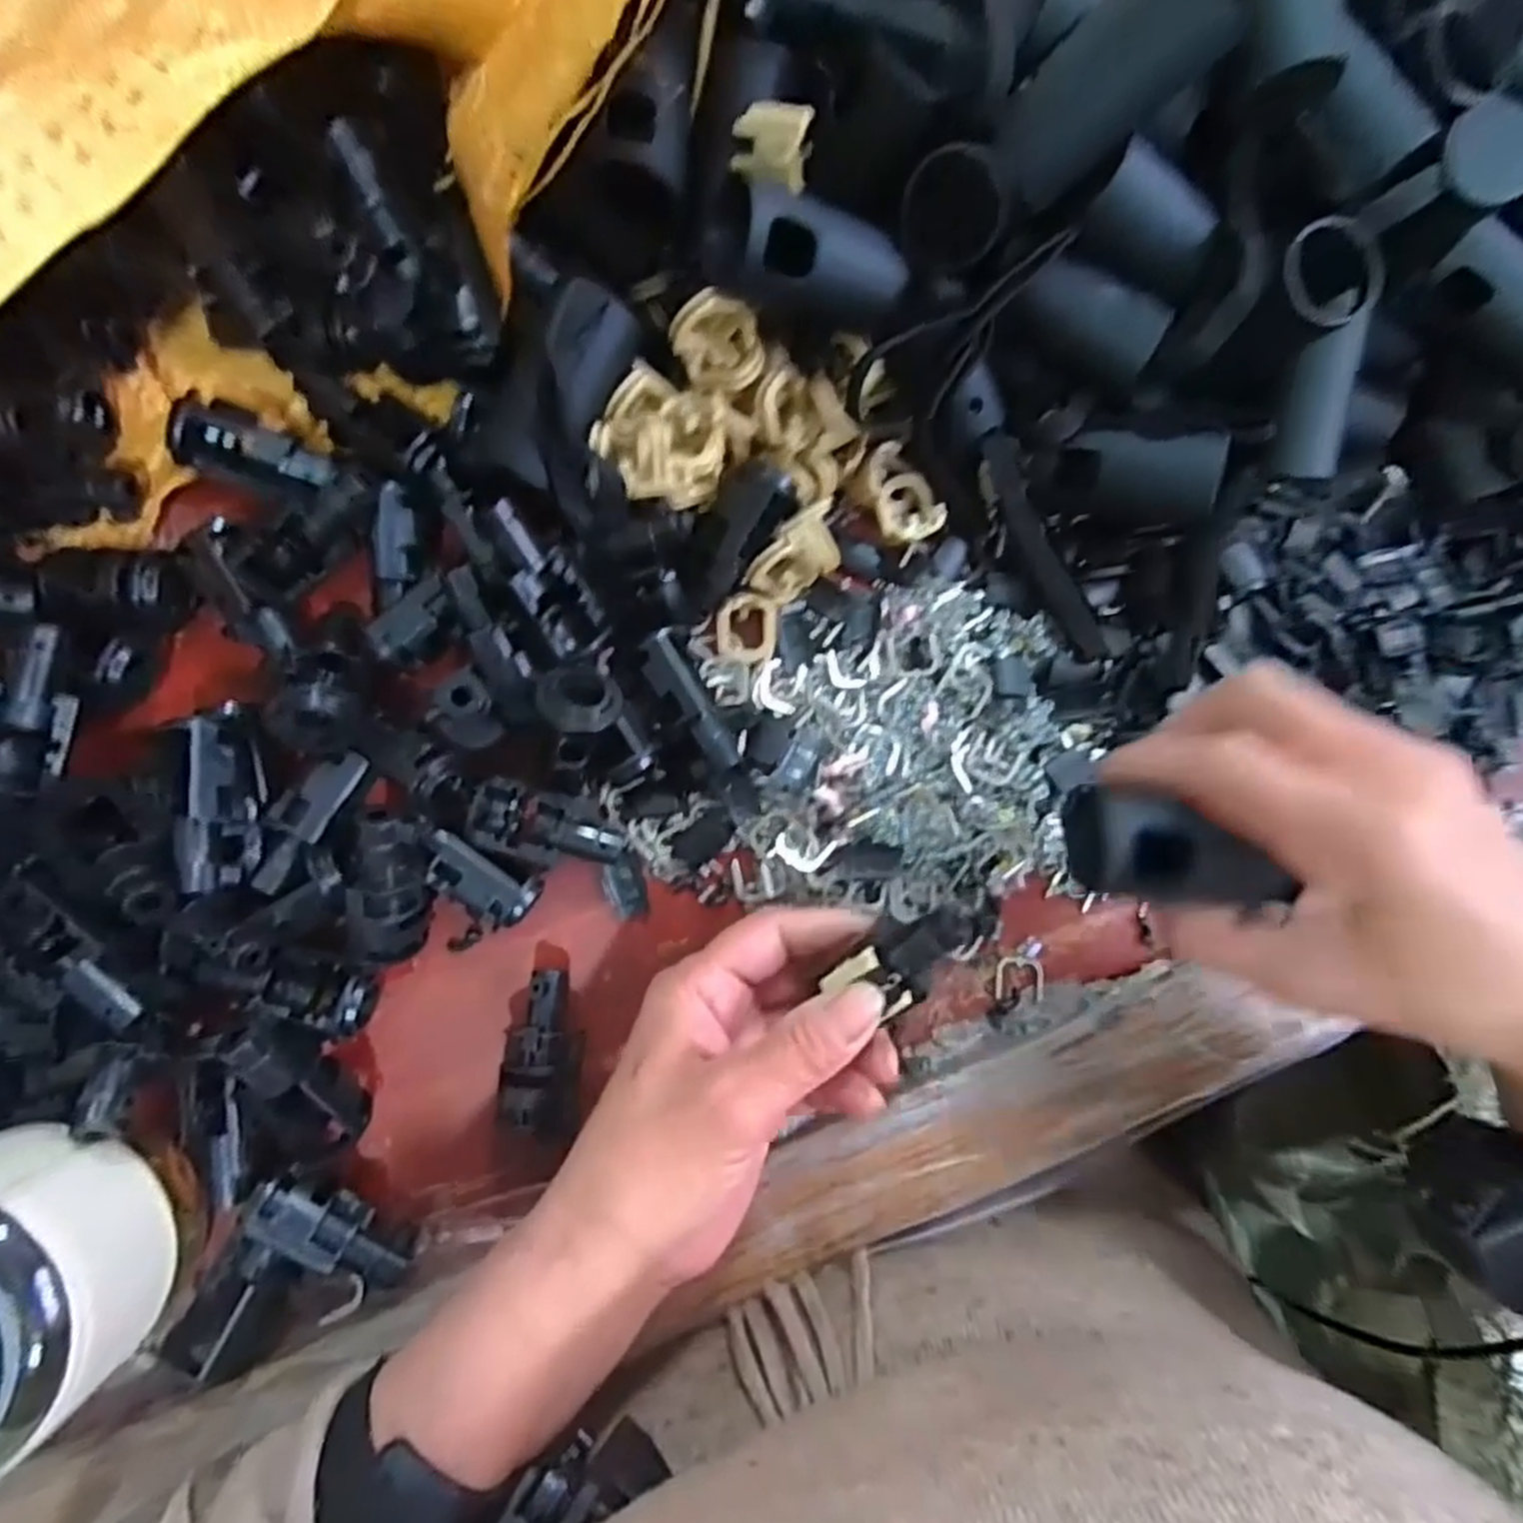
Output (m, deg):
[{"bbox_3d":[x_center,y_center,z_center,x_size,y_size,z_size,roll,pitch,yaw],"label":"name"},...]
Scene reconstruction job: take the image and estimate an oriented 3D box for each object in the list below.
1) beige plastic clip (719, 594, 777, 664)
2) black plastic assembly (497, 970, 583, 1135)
[{"bbox_3d":[-0.006,-0.050,0.296,0.025,0.008,0.025,-5,122,-8],"label":"beige plastic clip"},{"bbox_3d":[-0.075,0.100,0.275,0.026,0.024,0.052,3,87,-6],"label":"black plastic assembly"}]

